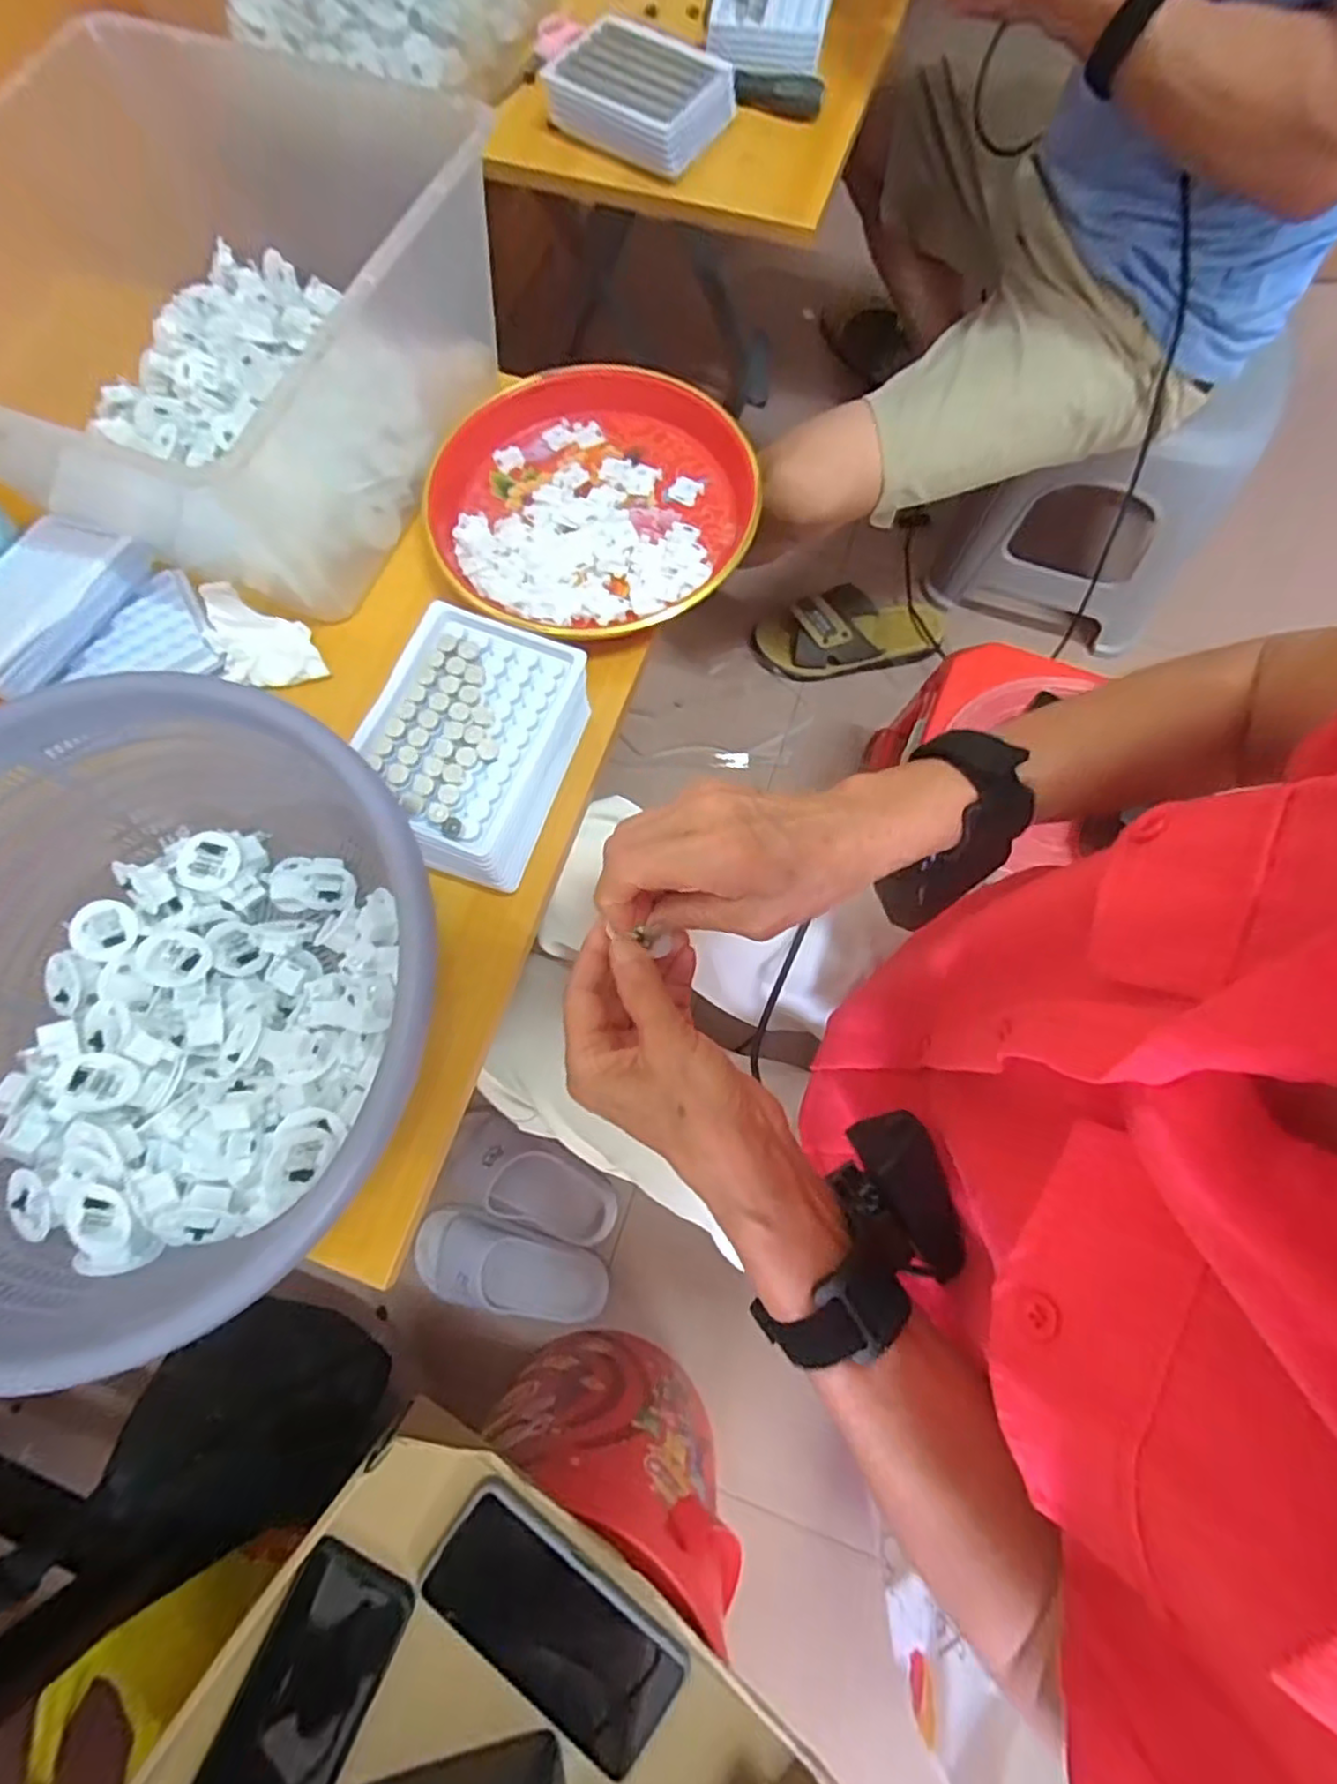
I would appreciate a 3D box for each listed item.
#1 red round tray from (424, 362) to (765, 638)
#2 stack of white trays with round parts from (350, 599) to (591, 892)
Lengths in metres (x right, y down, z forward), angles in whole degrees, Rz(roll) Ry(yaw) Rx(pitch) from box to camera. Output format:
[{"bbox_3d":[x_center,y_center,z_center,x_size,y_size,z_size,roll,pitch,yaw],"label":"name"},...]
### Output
[{"bbox_3d":[-0.055,-0.266,0.477,0.211,0.027,0.210,0,74,1],"label":"red round tray"},{"bbox_3d":[-0.110,-0.078,0.405,0.107,0.063,0.141,19,76,7],"label":"stack of white trays with round parts"}]

